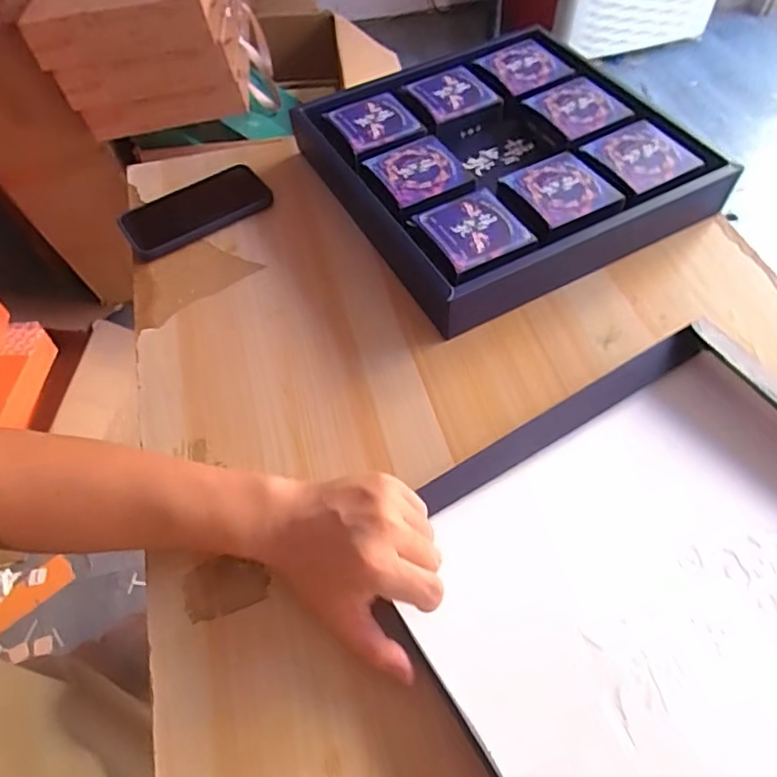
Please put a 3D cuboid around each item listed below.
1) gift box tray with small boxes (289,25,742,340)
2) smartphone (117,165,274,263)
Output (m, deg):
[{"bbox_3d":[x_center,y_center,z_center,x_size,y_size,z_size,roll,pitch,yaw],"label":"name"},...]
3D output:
[{"bbox_3d":[0.123,-0.253,0.644,0.339,0.061,0.343,-25,59,-14],"label":"gift box tray with small boxes"},{"bbox_3d":[-0.215,-0.199,0.658,0.163,0.015,0.084,-28,60,-16],"label":"smartphone"}]

